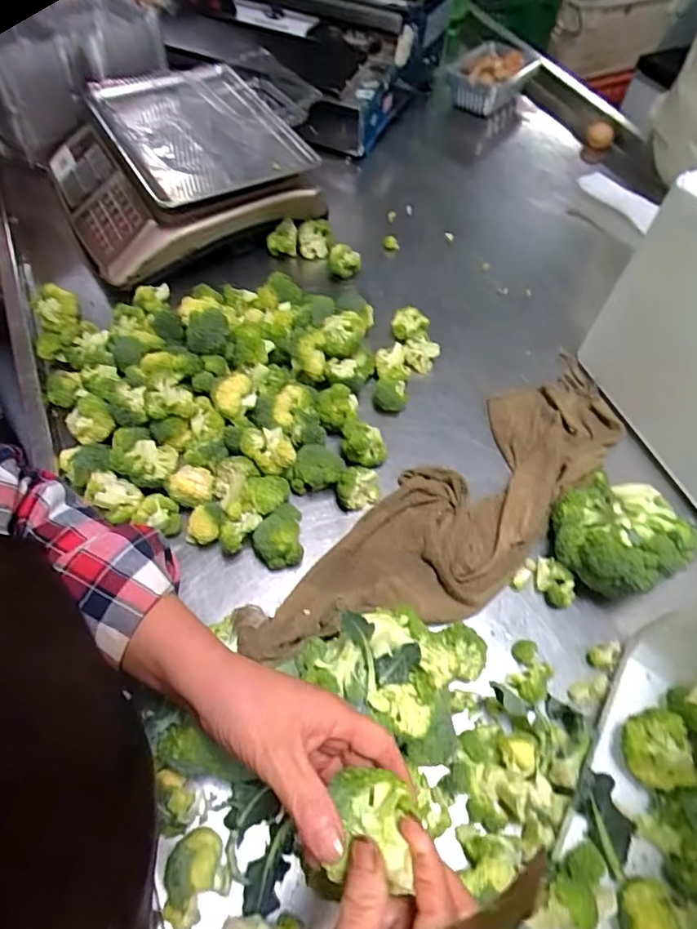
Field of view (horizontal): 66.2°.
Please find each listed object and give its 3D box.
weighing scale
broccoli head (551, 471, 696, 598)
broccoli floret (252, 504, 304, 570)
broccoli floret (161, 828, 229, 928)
[{"bbox_3d":[-0.257,-0.454,0.786,0.335,0.118,0.321,-28,64,-18],"label":"weighing scale"},{"bbox_3d":[0.269,0.069,0.541,0.109,0.091,0.124,-25,63,-16],"label":"broccoli head"},{"bbox_3d":[-0.072,0.074,0.550,0.047,0.037,0.054,-5,59,-5],"label":"broccoli floret"},{"bbox_3d":[-0.114,0.311,0.399,0.042,0.038,0.062,6,59,1],"label":"broccoli floret"}]

